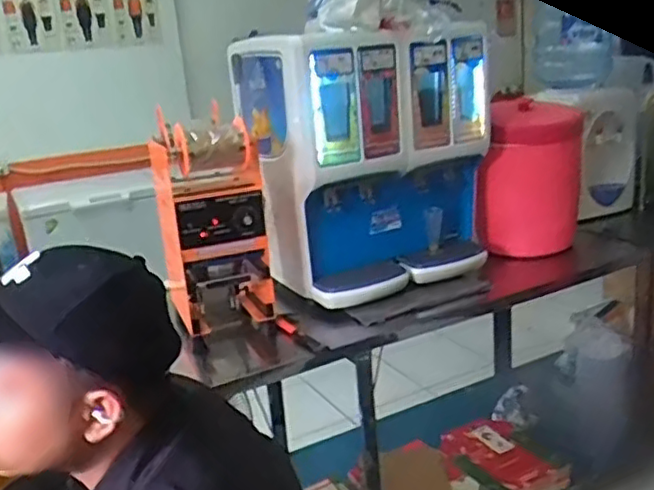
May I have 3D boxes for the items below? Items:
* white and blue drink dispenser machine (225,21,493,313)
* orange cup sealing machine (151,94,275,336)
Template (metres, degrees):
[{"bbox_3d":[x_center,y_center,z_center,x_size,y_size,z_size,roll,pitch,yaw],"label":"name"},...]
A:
[{"bbox_3d":[0.111,-0.220,1.722,0.578,0.635,0.364,-12,18,-21],"label":"white and blue drink dispenser machine"},{"bbox_3d":[-0.278,-0.059,1.562,0.235,0.467,0.312,-9,17,-12],"label":"orange cup sealing machine"}]

